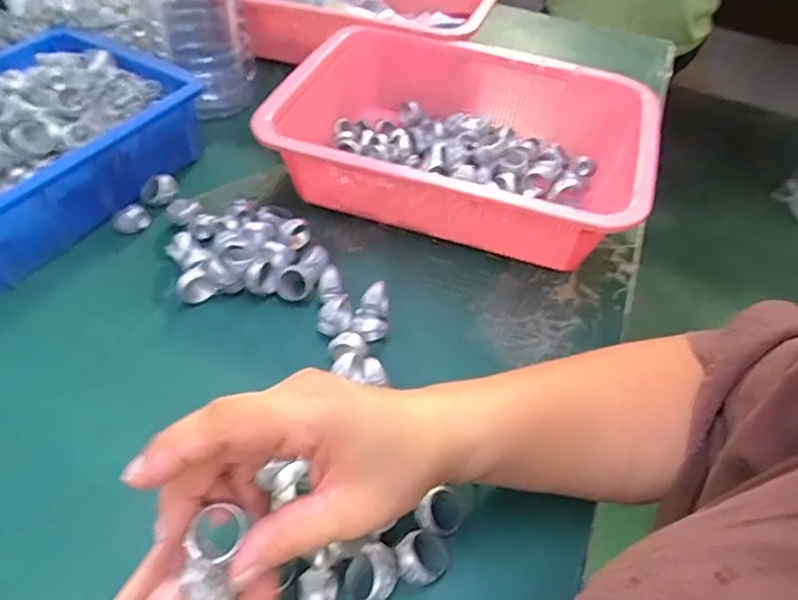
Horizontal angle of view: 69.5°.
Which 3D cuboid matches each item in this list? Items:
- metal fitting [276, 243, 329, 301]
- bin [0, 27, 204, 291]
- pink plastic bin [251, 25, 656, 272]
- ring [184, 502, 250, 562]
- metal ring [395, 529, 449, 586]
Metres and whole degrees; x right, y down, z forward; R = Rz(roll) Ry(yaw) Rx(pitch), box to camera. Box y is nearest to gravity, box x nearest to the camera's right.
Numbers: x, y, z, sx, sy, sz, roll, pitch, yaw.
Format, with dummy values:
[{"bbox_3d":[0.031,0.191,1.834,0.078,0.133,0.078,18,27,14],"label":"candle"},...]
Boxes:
[{"bbox_3d":[-0.069,-0.021,0.431,0.028,0.017,0.049,21,50,12],"label":"metal fitting"},{"bbox_3d":[-0.305,-0.128,0.466,0.181,0.072,0.239,29,52,19],"label":"bin"},{"bbox_3d":[0.055,-0.134,0.504,0.293,0.085,0.221,18,49,10],"label":"pink plastic bin"},{"bbox_3d":[-0.072,0.094,0.229,0.019,0.005,0.022,21,50,12],"label":"ring"},{"bbox_3d":[0.012,0.135,0.305,0.028,0.012,0.026,3,49,-3],"label":"metal ring"}]

